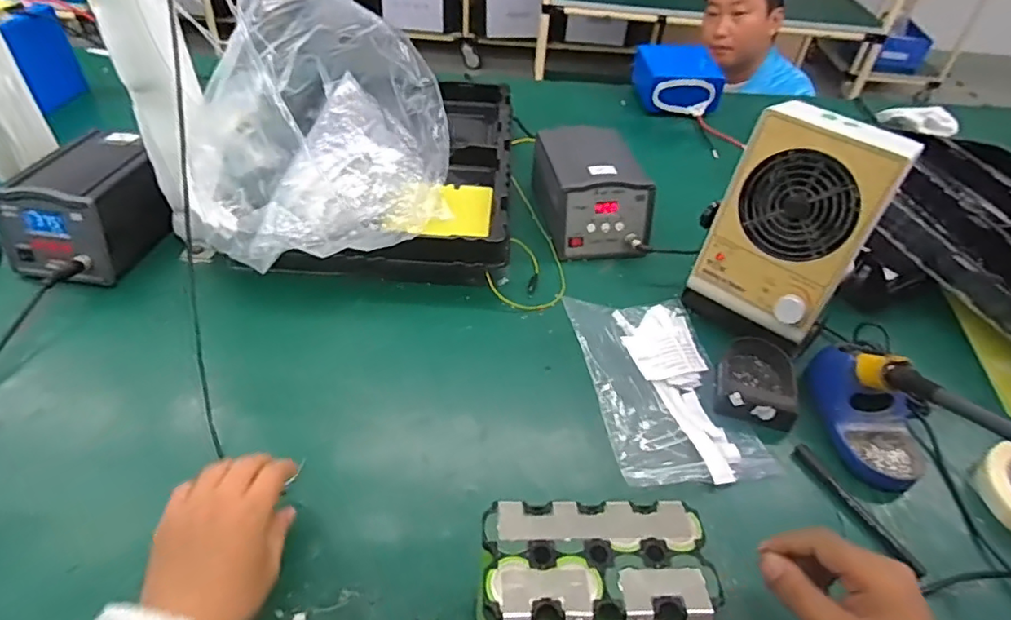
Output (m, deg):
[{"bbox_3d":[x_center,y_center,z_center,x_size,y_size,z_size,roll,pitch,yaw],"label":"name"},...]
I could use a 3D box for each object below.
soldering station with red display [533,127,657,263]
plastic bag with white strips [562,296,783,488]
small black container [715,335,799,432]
[{"bbox_3d":[0.118,-0.169,0.821,0.130,0.103,0.205,-7,45,-12],"label":"soldering station with red display"},{"bbox_3d":[0.164,0.078,0.618,0.160,0.017,0.231,2,46,-19],"label":"plastic bag with white strips"},{"bbox_3d":[0.276,0.074,0.638,0.081,0.038,0.113,15,44,11],"label":"small black container"}]

